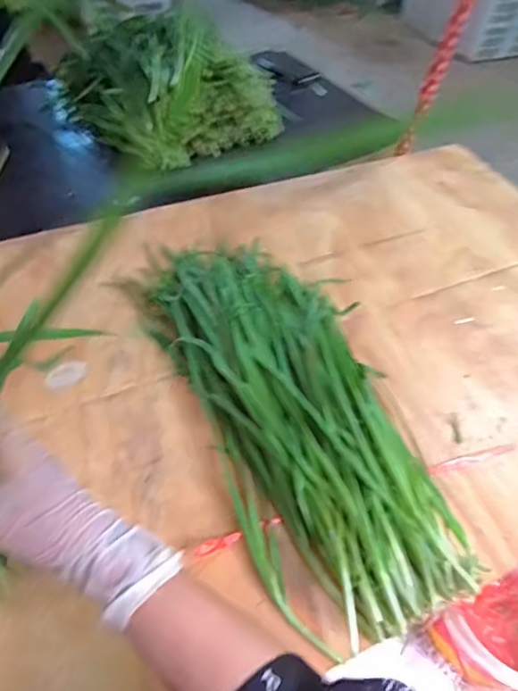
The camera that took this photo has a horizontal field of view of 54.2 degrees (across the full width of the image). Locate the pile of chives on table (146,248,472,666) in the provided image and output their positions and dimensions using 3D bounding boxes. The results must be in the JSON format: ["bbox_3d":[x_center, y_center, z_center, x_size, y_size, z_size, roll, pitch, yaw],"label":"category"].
[{"bbox_3d":[0.010,0.033,0.514,0.187,0.061,0.487,-15,52,-16],"label":"pile of chives on table"}]

